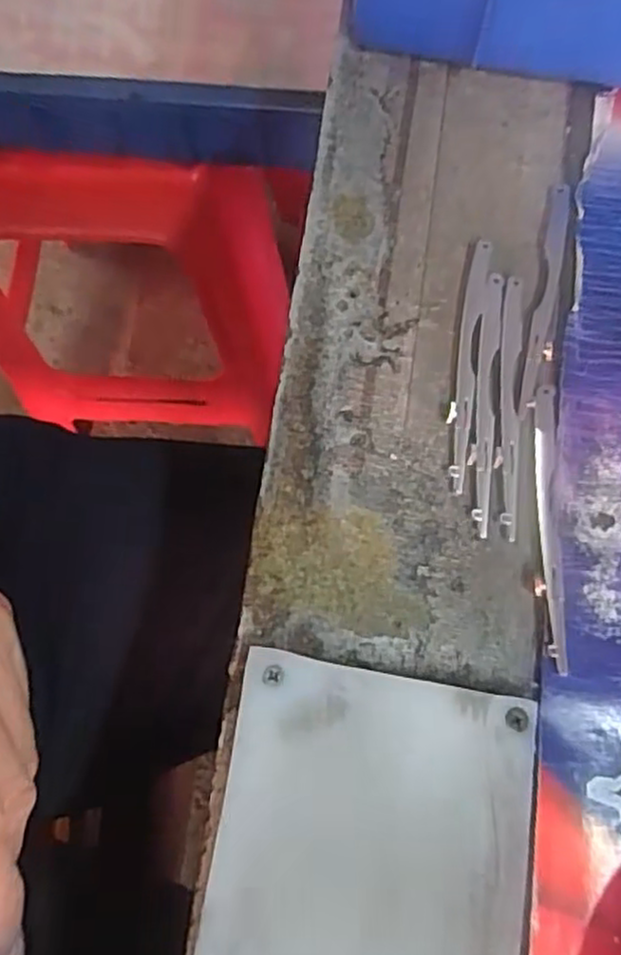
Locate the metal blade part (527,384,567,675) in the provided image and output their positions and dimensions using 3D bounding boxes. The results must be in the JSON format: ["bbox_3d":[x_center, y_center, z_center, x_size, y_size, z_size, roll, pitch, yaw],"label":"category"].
[{"bbox_3d":[0.082,0.015,0.251,0.009,0.004,0.100,4,74,1],"label":"metal blade part"}]

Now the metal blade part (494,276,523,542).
[{"bbox_3d":[0.073,-0.028,0.263,0.008,0.004,0.100,6,74,2],"label":"metal blade part"}]

